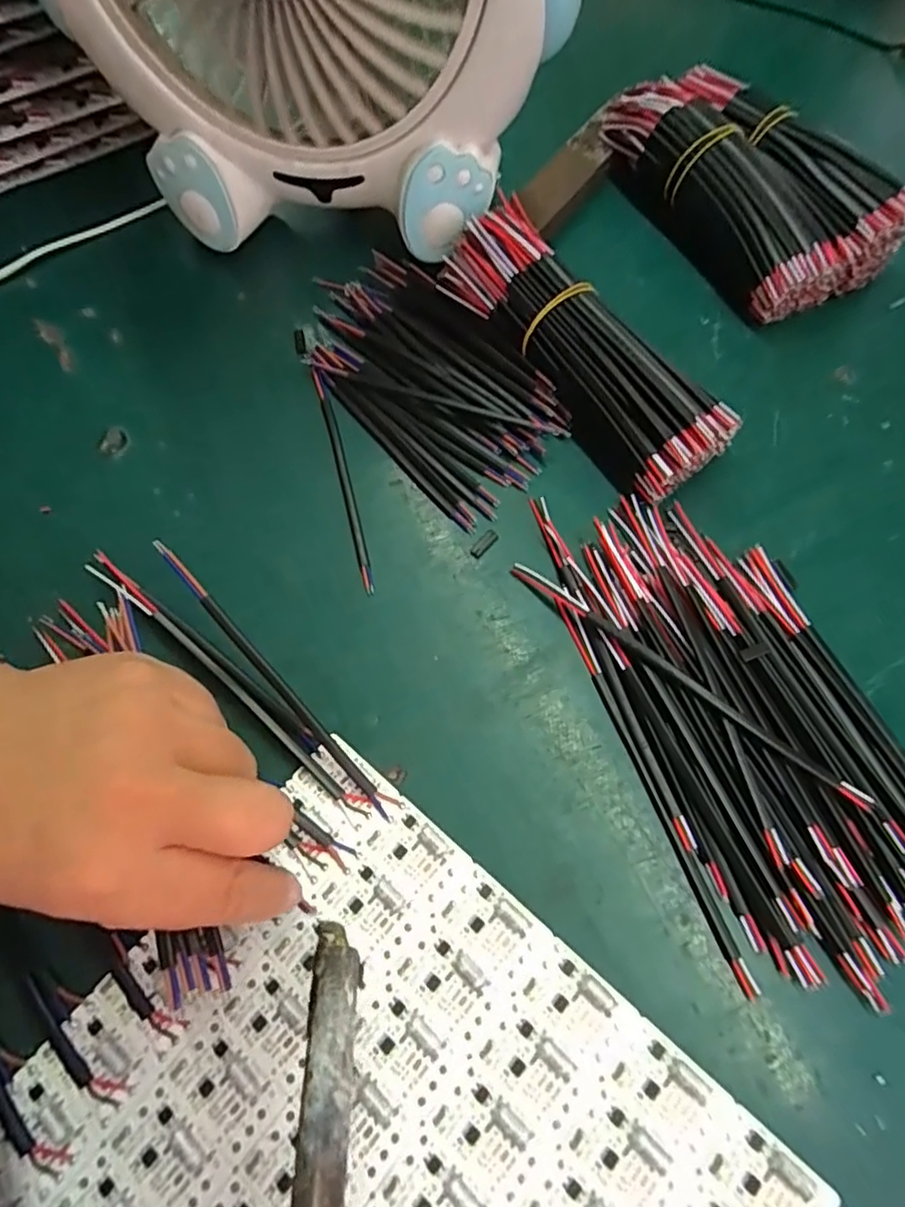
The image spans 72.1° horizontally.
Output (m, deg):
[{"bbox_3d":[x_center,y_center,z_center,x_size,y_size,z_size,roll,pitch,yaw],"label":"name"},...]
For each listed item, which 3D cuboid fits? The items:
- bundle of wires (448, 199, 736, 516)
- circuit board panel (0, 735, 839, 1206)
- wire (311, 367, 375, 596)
[{"bbox_3d":[0.064,-0.132,0.321,0.055,0.041,0.179,-35,71,-12],"label":"bundle of wires"},{"bbox_3d":[-0.021,0.202,0.207,0.228,0.009,0.198,38,74,15],"label":"circuit board panel"},{"bbox_3d":[-0.056,-0.066,0.320,0.006,0.006,0.135,-15,68,-4],"label":"wire"}]

